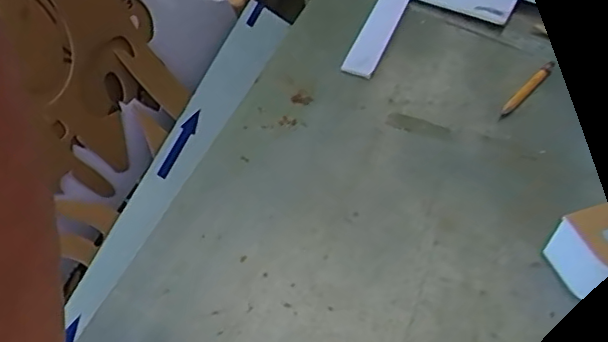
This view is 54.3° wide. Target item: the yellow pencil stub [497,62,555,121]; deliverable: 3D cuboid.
[{"bbox_3d":[0.199,-0.074,0.521,0.010,0.007,0.089,36,57,24],"label":"yellow pencil stub"}]

